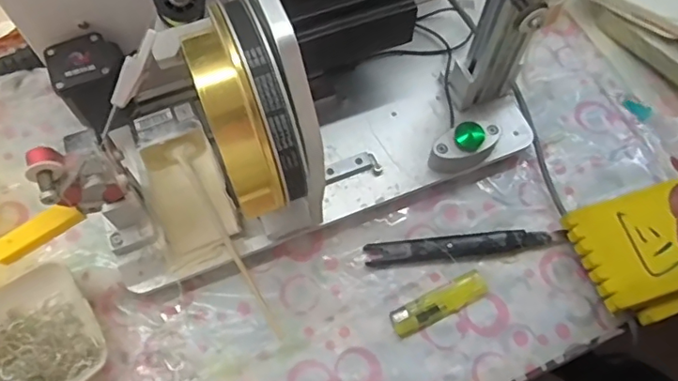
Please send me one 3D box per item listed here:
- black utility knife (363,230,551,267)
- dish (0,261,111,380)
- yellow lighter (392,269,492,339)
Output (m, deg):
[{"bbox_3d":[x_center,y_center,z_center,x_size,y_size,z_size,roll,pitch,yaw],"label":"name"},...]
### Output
[{"bbox_3d":[0.095,0.045,0.429,0.145,0.013,0.018,-4,66,-4],"label":"black utility knife"},{"bbox_3d":[-0.224,0.112,0.387,0.097,0.022,0.091,-31,71,-15],"label":"dish"},{"bbox_3d":[0.078,0.086,0.412,0.080,0.010,0.021,-24,69,-12],"label":"yellow lighter"}]

